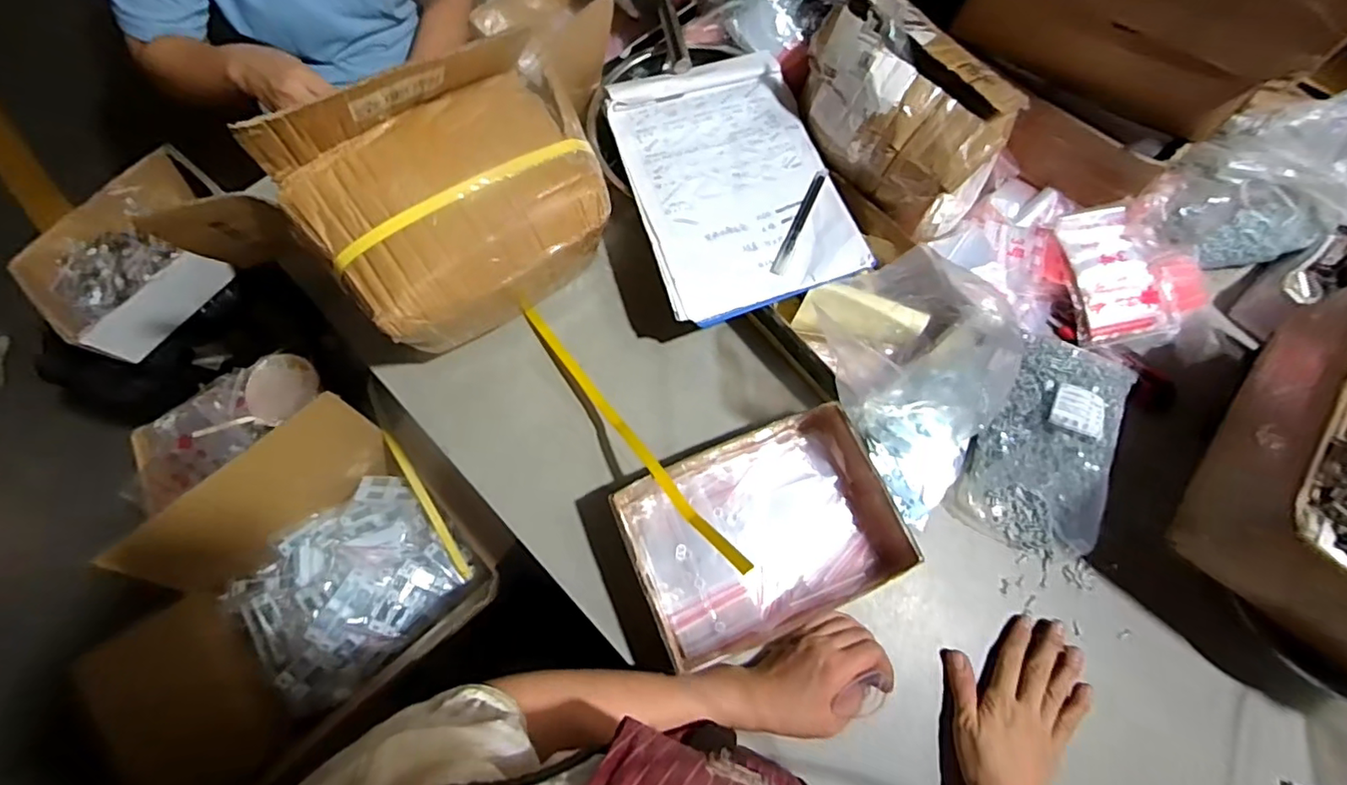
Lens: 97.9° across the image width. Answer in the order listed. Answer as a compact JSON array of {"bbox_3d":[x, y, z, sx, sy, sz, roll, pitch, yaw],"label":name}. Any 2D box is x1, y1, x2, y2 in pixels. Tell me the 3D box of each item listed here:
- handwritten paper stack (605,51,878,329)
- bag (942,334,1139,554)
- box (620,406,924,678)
[{"bbox_3d":[0.063,-0.243,0.660,0.220,0.017,0.316,-17,72,-6],"label":"handwritten paper stack"},{"bbox_3d":[0.397,0.049,0.615,0.135,0.074,0.219,25,73,8],"label":"bag"},{"bbox_3d":[0.084,0.136,0.587,0.255,0.078,0.191,-24,73,-8],"label":"box"}]

